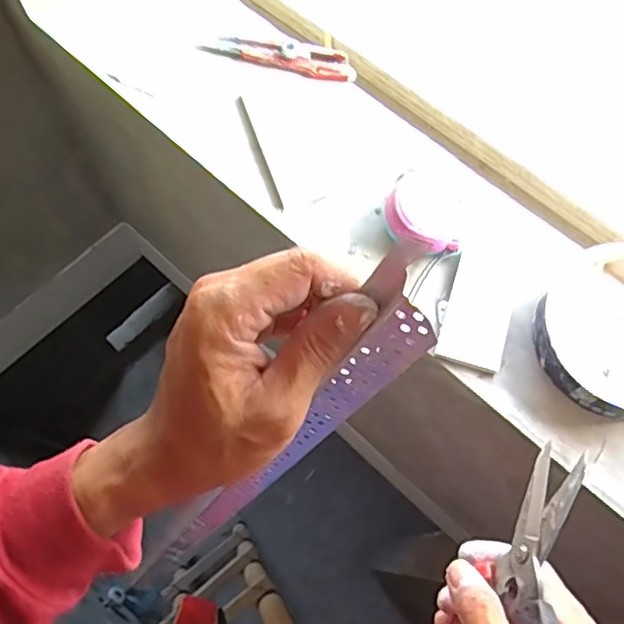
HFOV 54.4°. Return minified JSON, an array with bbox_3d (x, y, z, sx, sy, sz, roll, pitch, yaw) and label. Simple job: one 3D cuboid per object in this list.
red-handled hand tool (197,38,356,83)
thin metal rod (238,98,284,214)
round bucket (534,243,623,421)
[{"bbox_3d":[-0.035,-0.284,0.666,0.167,0.025,0.037,17,69,7],"label":"red-handled hand tool"},{"bbox_3d":[-0.056,-0.164,0.620,0.010,0.004,0.149,-9,64,-22],"label":"thin metal rod"},{"bbox_3d":[0.279,0.015,0.534,0.164,0.036,0.150,-40,73,-15],"label":"round bucket"}]

